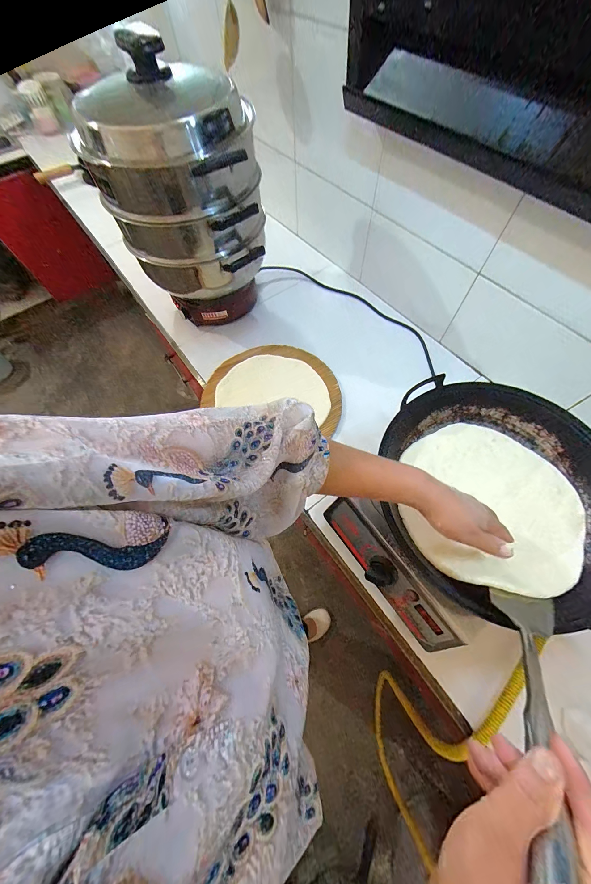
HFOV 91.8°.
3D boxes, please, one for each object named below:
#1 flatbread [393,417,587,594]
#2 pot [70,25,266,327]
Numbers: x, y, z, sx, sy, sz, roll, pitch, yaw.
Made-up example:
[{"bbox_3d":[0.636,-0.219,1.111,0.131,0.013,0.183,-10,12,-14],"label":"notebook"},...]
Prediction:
[{"bbox_3d":[0.315,0.091,0.460,0.267,0.036,0.265,-1,66,3],"label":"flatbread"},{"bbox_3d":[-0.215,-0.502,0.691,0.312,0.470,0.280,25,70,14],"label":"pot"}]

